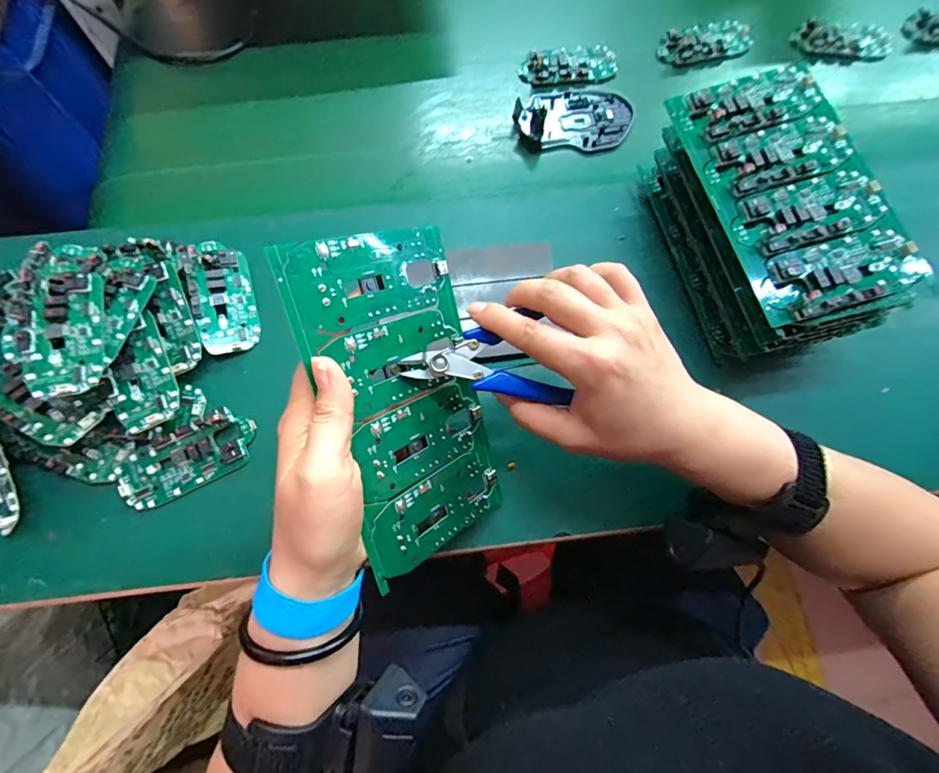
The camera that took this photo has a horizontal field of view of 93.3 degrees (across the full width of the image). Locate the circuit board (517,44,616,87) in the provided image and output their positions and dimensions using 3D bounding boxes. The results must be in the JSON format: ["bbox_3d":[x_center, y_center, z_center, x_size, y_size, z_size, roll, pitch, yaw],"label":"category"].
[{"bbox_3d":[0.102,-0.335,0.461,0.099,0.011,0.046,-12,73,-4],"label":"circuit board"}]

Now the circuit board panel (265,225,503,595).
[{"bbox_3d":[-0.035,0.009,0.261,0.106,0.004,0.189,-27,109,-42],"label":"circuit board panel"}]

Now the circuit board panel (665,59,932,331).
[{"bbox_3d":[0.228,-0.142,0.313,0.107,0.013,0.188,-17,76,4],"label":"circuit board panel"}]

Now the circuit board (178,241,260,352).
[{"bbox_3d":[-0.204,-0.075,0.366,0.047,0.006,0.096,-15,85,-26],"label":"circuit board"}]

